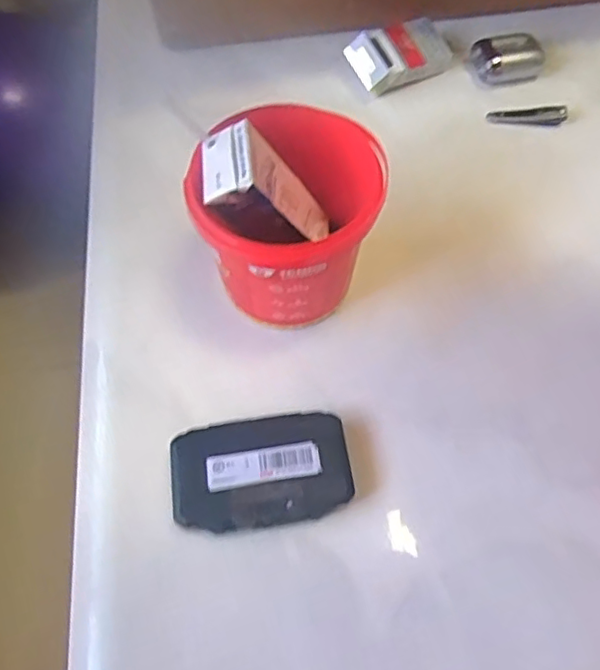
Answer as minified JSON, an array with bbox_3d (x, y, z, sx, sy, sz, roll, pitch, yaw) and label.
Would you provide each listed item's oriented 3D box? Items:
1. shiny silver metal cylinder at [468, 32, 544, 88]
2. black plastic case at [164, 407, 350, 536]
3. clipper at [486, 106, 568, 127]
[{"bbox_3d":[0.218,-0.287,0.623,0.078,0.032,0.044,-5,65,-2],"label":"shiny silver metal cylinder"},{"bbox_3d":[-0.028,0.097,0.430,0.123,0.024,0.078,-8,65,-4],"label":"black plastic case"},{"bbox_3d":[0.228,-0.220,0.599,0.077,0.013,0.021,2,64,1],"label":"clipper"}]

